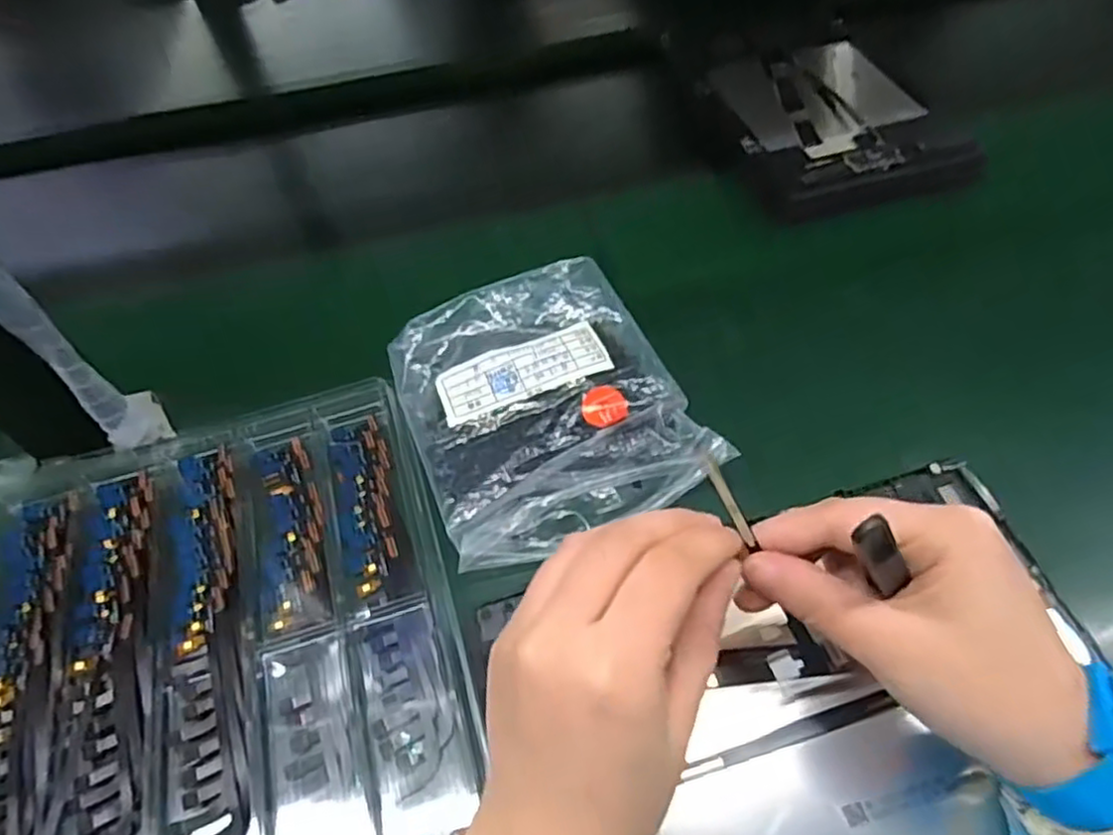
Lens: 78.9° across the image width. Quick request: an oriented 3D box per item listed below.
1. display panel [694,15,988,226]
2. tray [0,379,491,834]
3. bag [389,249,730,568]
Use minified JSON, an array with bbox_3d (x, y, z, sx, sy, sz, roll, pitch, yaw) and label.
[{"bbox_3d":[0.203,-0.230,0.514,0.143,0.025,0.212,-13,57,-6],"label":"display panel"},{"bbox_3d":[-0.156,0.110,0.309,0.214,0.018,0.268,-17,57,-8],"label":"tray"},{"bbox_3d":[-0.009,-0.014,0.368,0.140,0.034,0.163,-21,58,-10],"label":"bag"}]

